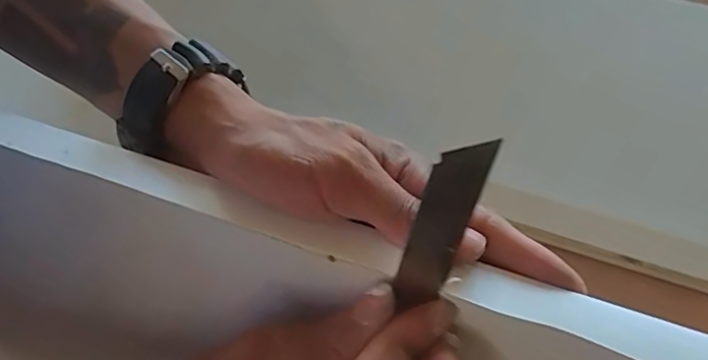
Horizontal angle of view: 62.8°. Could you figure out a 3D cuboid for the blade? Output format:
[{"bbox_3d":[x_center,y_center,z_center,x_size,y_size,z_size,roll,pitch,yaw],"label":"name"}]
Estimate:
[{"bbox_3d":[0.027,0.015,0.186,0.016,0.064,0.004,20,32,8],"label":"blade"}]

